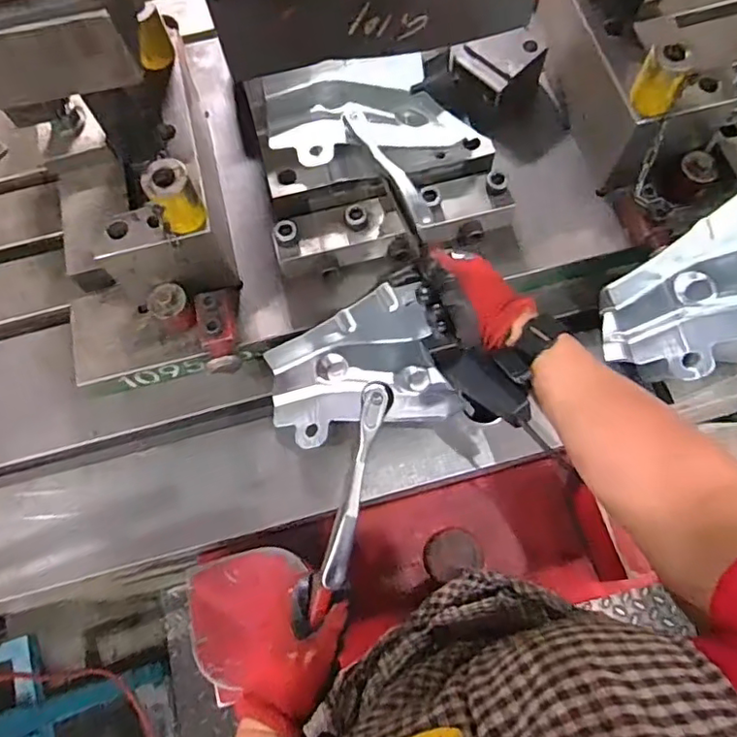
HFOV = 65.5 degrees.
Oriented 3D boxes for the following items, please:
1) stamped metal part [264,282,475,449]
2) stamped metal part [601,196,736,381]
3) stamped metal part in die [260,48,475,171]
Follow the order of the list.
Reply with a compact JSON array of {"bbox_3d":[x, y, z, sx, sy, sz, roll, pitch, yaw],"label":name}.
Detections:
[{"bbox_3d":[-0.009,0.008,0.614,0.194,0.083,0.146,-18,71,-4],"label":"stamped metal part"},{"bbox_3d":[0.365,-0.063,0.583,0.225,0.111,0.162,-35,69,17],"label":"stamped metal part"},{"bbox_3d":[-0.005,-0.295,0.631,0.226,0.043,0.143,-10,70,-1],"label":"stamped metal part in die"}]

